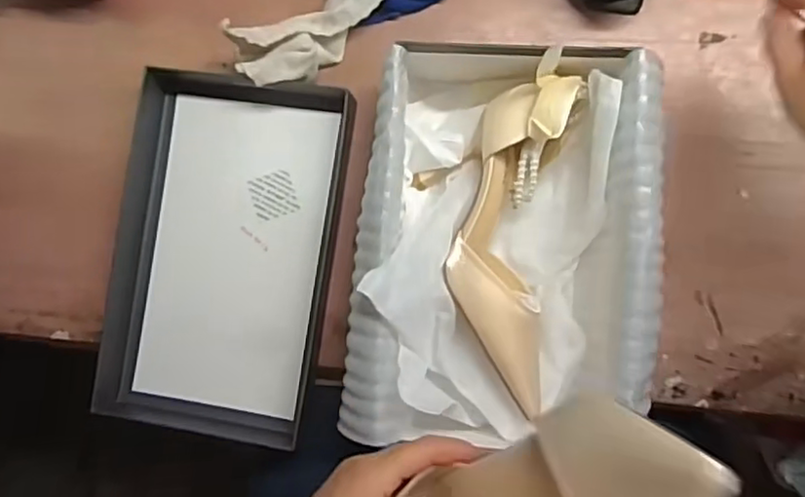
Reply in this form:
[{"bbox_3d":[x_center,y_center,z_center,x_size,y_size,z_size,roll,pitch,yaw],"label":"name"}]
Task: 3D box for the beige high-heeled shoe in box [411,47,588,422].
[{"bbox_3d":[0.064,-0.013,0.502,0.118,0.064,0.260,9,90,7],"label":"beige high-heeled shoe in box"}]

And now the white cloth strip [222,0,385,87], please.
[{"bbox_3d":[-0.073,-0.184,0.552,0.140,0.056,0.060,-29,86,6],"label":"white cloth strip"}]

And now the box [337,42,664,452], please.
[{"bbox_3d":[0.079,-0.004,0.505,0.218,0.100,0.303,4,90,7],"label":"box"}]

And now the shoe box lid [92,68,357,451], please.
[{"bbox_3d":[-0.153,0.005,0.572,0.184,0.038,0.311,10,91,7],"label":"shoe box lid"}]

